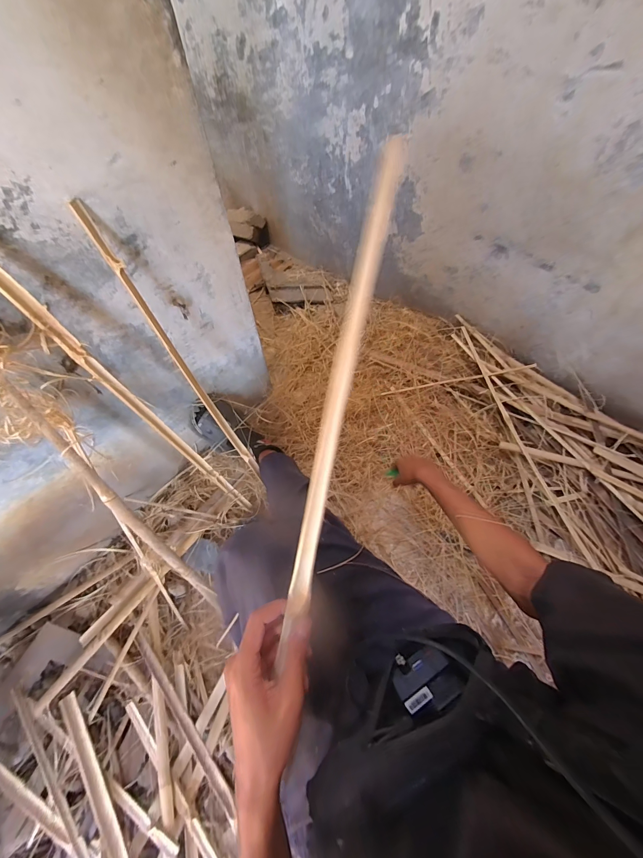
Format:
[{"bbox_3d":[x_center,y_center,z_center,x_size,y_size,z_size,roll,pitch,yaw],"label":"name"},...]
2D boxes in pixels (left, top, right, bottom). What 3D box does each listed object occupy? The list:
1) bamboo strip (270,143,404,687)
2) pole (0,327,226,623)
[{"bbox_3d":[0.013,-0.016,0.323,0.026,0.014,0.499,13,96,7],"label":"bamboo strip"},{"bbox_3d":[-0.432,0.099,0.598,0.125,0.676,0.122,-32,31,-17],"label":"pole"}]

